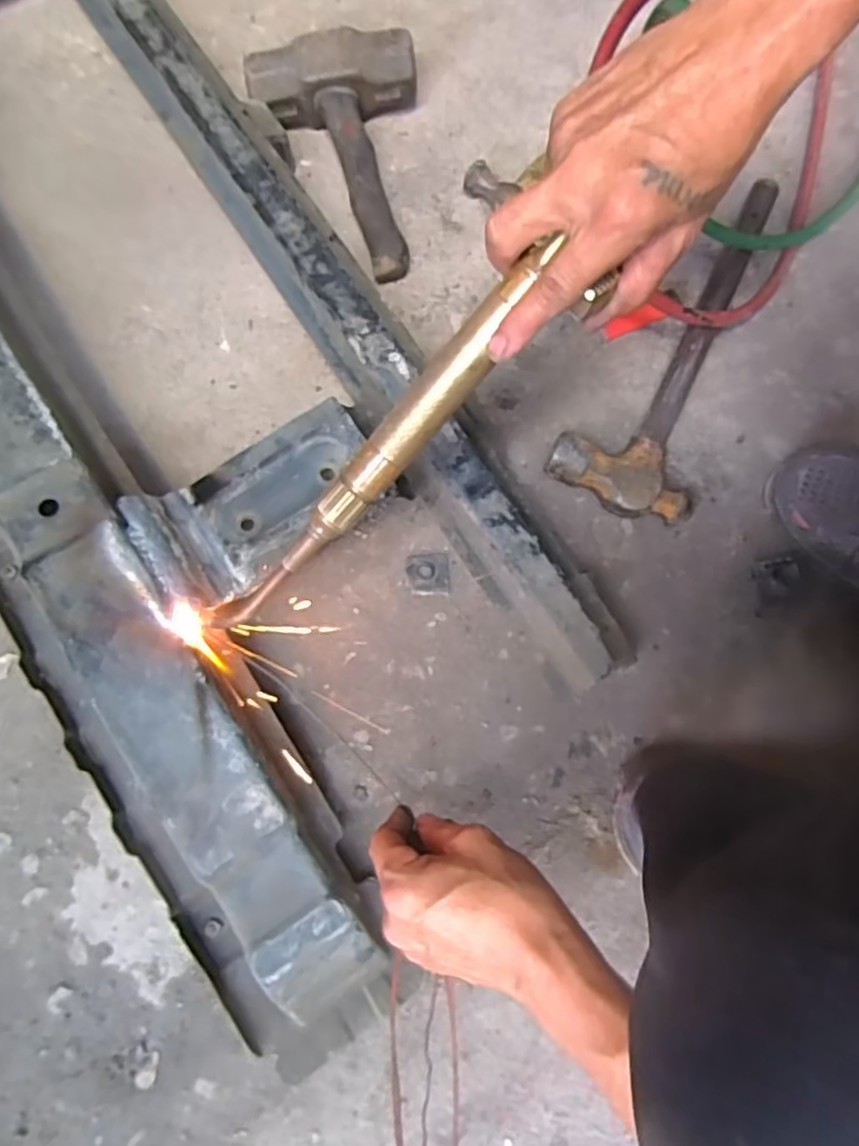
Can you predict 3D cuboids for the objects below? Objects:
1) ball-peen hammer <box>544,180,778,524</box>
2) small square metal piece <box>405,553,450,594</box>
[{"bbox_3d":[0.216,-0.203,0.602,0.112,0.034,0.335,25,76,5],"label":"ball-peen hammer"},{"bbox_3d":[-0.001,0.000,0.566,0.035,0.004,0.034,2,75,0],"label":"small square metal piece"}]

